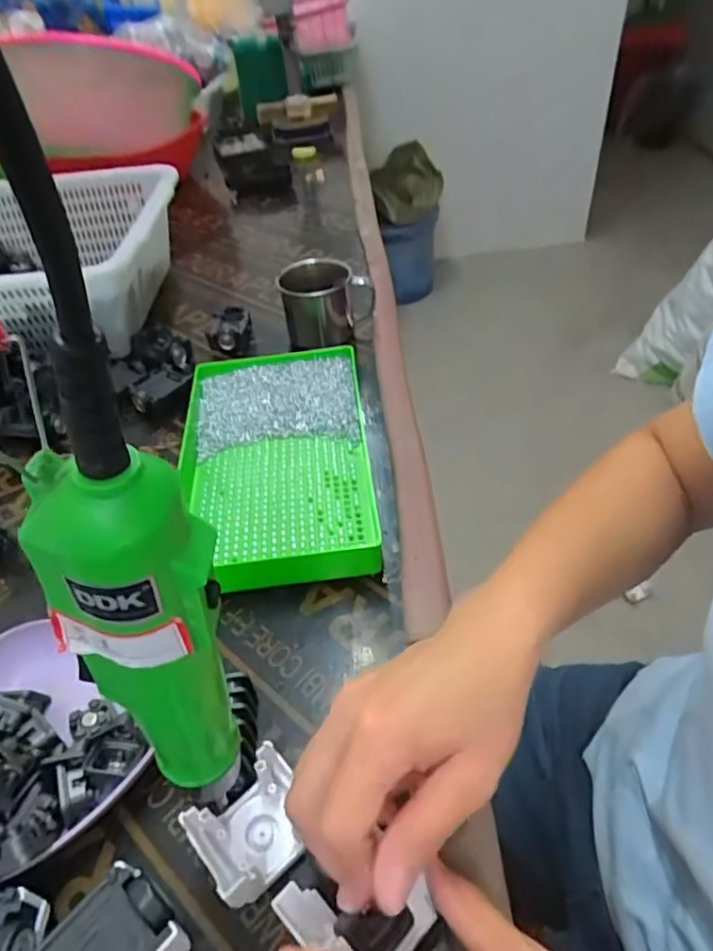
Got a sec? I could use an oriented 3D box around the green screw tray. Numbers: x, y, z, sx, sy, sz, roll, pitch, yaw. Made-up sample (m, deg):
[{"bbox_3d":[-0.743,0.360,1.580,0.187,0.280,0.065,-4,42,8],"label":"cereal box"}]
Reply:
[{"bbox_3d":[-0.067,-0.012,0.488,0.155,0.038,0.245,-6,44,0],"label":"green screw tray"}]

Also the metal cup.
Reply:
[{"bbox_3d":[-0.031,-0.180,0.645,0.093,0.085,0.093,-3,44,3],"label":"metal cup"}]

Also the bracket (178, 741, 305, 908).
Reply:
[{"bbox_3d":[-0.052,0.176,0.306,0.057,0.017,0.050,-35,51,-26],"label":"bracket"}]

